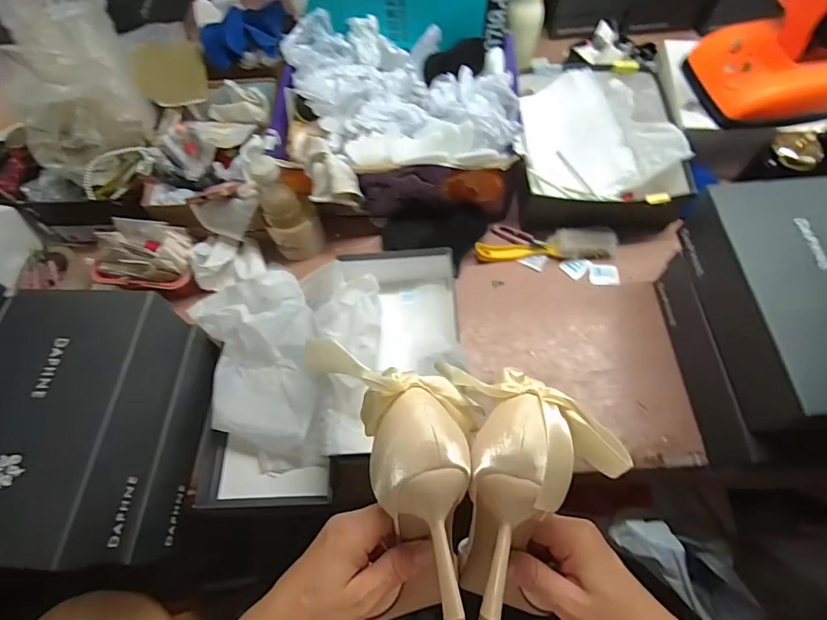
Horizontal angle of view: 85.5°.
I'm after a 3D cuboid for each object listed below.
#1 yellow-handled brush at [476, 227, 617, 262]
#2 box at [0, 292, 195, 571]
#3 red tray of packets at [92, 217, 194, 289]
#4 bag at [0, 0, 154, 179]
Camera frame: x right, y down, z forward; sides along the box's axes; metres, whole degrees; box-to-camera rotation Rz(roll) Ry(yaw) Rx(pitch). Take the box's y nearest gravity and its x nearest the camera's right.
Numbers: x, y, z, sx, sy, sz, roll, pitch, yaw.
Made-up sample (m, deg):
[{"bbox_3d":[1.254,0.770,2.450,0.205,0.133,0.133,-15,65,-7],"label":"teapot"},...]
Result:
[{"bbox_3d":[0.222,-0.114,0.750,0.230,0.050,0.052,2,64,4],"label":"yellow-handled brush"},{"bbox_3d":[-0.410,0.129,0.523,0.188,0.101,0.292,-1,64,3],"label":"box"},{"bbox_3d":[-0.439,-0.087,0.735,0.167,0.074,0.097,6,65,6],"label":"red tray of packets"},{"bbox_3d":[-0.553,-0.412,0.700,0.169,0.160,0.395,-2,106,2],"label":"bag"}]

